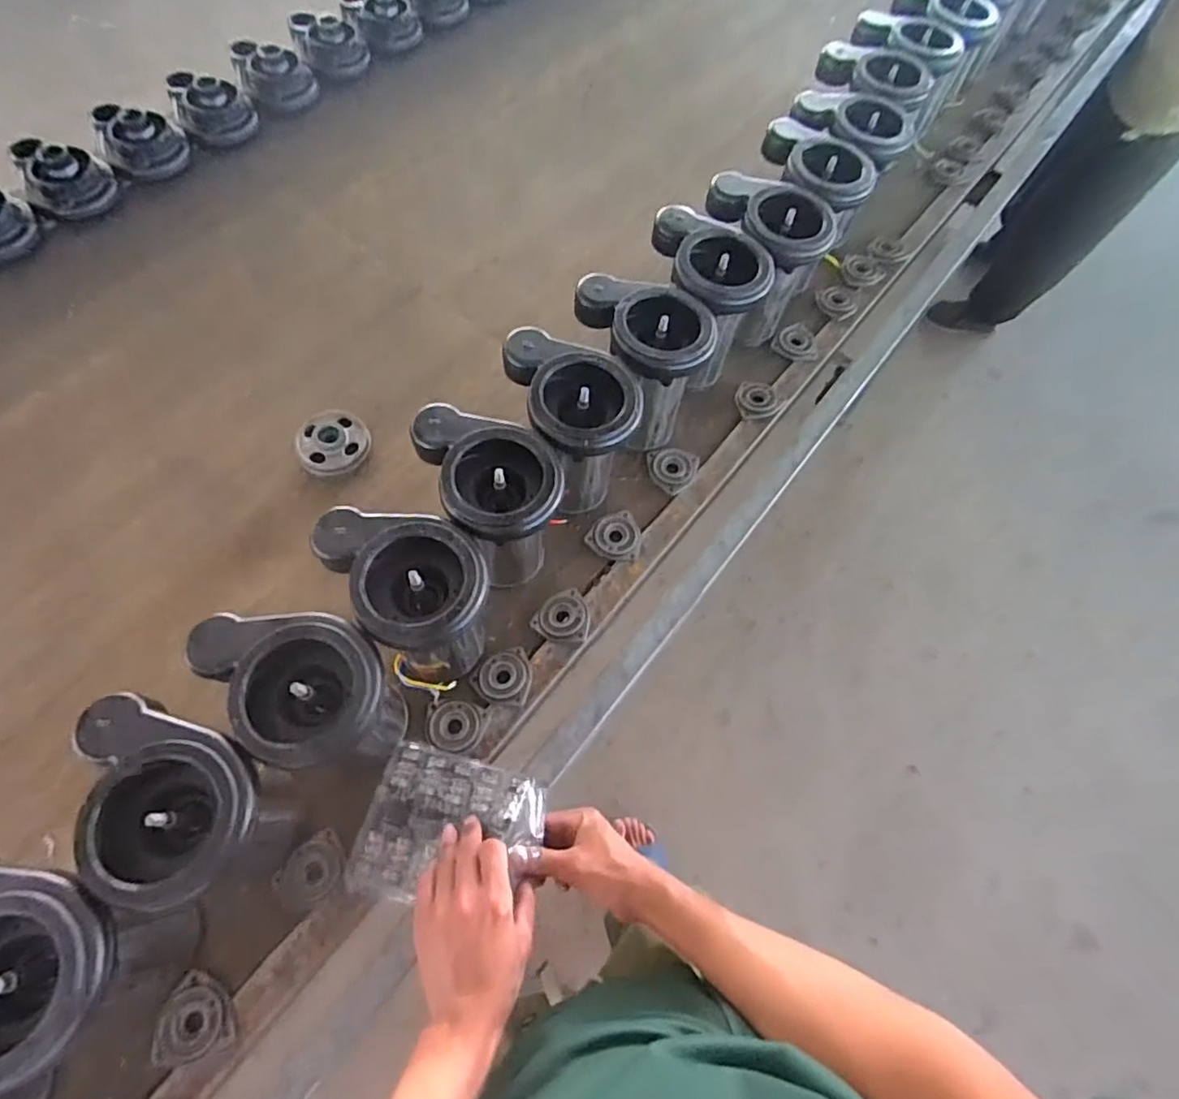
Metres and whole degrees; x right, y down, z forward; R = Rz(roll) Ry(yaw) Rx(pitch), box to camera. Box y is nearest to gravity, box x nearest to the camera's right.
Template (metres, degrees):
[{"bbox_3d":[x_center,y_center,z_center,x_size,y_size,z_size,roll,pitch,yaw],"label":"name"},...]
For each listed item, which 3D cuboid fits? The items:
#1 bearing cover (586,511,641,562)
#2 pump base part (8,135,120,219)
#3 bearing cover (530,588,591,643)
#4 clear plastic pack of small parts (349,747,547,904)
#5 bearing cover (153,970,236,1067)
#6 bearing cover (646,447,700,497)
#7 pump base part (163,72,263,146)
[{"bbox_3d":[0.030,-0.017,0.767,0.064,0.016,0.059,-2,66,-4],"label":"bearing cover"},{"bbox_3d":[-0.799,-0.568,0.943,0.119,0.075,0.113,-38,73,-18],"label":"pump base part"},{"bbox_3d":[-0.032,0.077,0.721,0.065,0.019,0.059,6,65,0],"label":"bearing cover"},{"bbox_3d":[-0.136,0.270,0.595,0.176,0.021,0.135,6,60,18],"label":"clear plastic pack of small parts"},{"bbox_3d":[-0.353,0.414,0.545,0.067,0.013,0.066,-19,68,-12],"label":"bearing cover"},{"bbox_3d":[0.106,-0.106,0.820,0.067,0.016,0.067,32,68,11],"label":"bearing cover"},{"bbox_3d":[-0.628,-0.737,1.034,0.122,0.068,0.101,-23,69,-13],"label":"pump base part"}]

